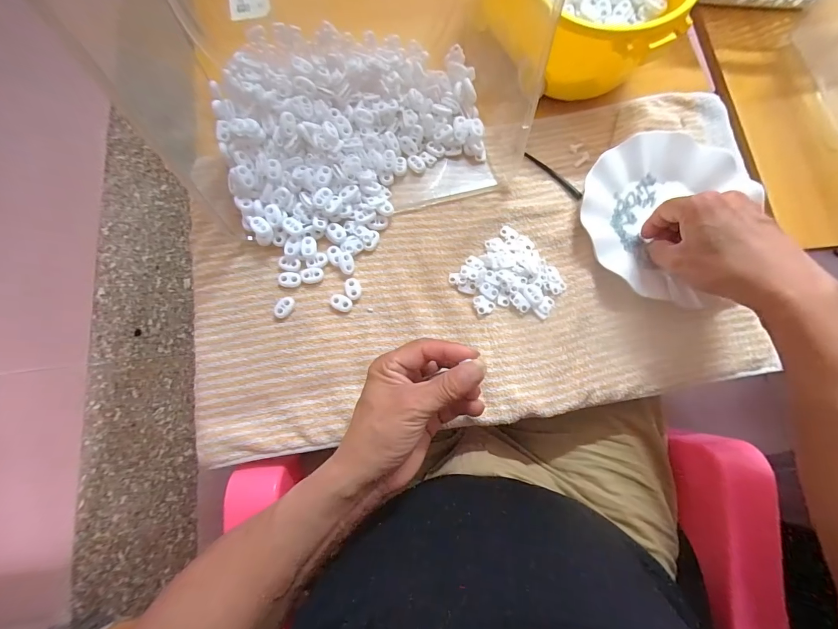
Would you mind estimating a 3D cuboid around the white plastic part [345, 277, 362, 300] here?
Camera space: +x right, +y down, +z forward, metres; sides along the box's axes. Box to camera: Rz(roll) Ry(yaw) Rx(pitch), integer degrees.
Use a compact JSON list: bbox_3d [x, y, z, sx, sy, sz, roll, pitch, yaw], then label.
[{"bbox_3d":[-0.066,-0.026,0.374,0.015,0.004,0.023,-15,77,-4],"label":"white plastic part"}]

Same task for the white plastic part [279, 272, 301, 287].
[{"bbox_3d":[-0.130,-0.035,0.375,0.023,0.004,0.016,8,76,2],"label":"white plastic part"}]

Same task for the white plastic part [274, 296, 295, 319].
[{"bbox_3d":[-0.134,-0.007,0.369,0.016,0.005,0.022,30,78,7],"label":"white plastic part"}]

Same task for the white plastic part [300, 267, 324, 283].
[{"bbox_3d":[-0.108,-0.040,0.377,0.021,0.004,0.015,-7,76,-2],"label":"white plastic part"}]

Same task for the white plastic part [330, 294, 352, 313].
[{"bbox_3d":[-0.077,-0.012,0.368,0.021,0.004,0.015,32,78,7],"label":"white plastic part"}]

